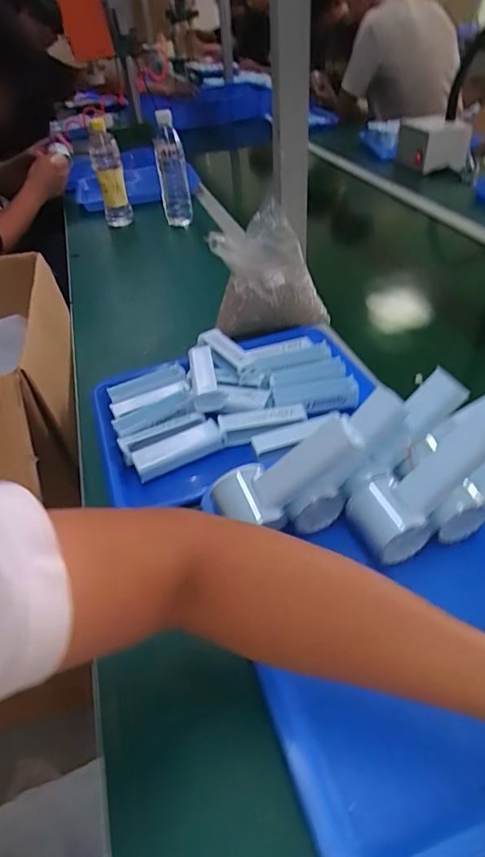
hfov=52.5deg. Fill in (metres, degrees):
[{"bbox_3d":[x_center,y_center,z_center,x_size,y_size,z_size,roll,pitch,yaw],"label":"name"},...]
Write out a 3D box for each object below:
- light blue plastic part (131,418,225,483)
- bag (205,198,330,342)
[{"bbox_3d":[-0.073,0.025,0.559,0.099,0.030,0.030,-21,44,-17],"label":"light blue plastic part"},{"bbox_3d":[0.037,-0.240,0.750,0.165,0.140,0.141,-12,42,-7],"label":"bag"}]

